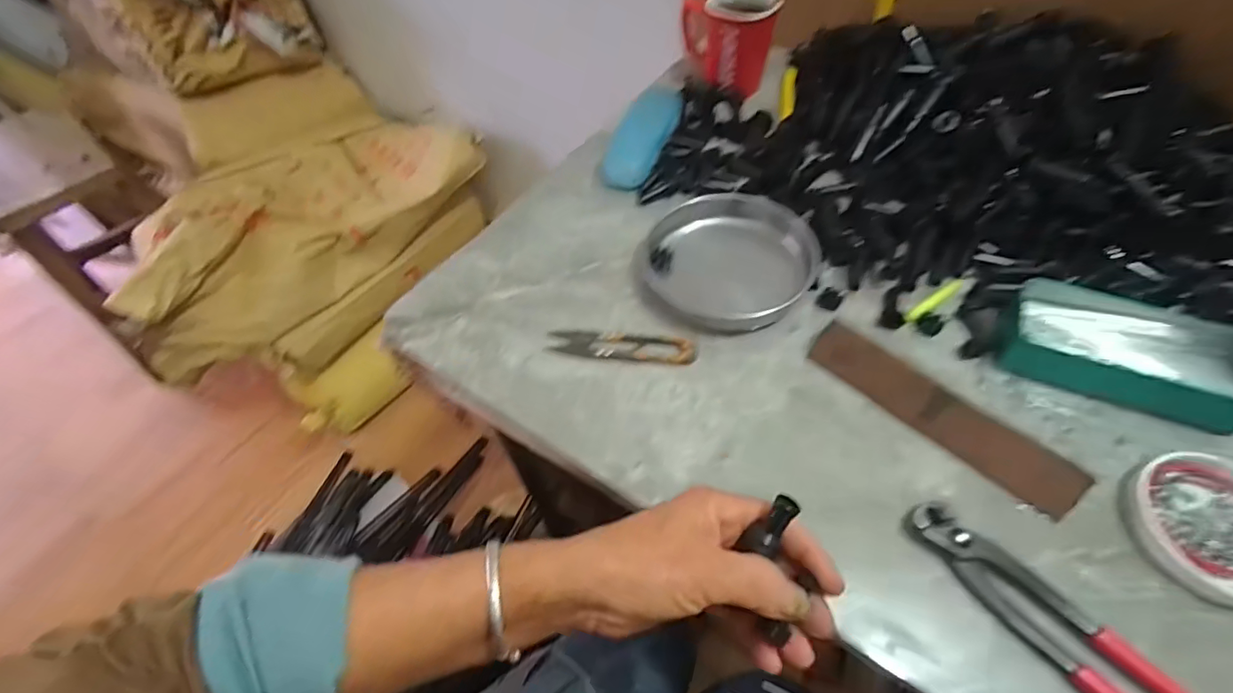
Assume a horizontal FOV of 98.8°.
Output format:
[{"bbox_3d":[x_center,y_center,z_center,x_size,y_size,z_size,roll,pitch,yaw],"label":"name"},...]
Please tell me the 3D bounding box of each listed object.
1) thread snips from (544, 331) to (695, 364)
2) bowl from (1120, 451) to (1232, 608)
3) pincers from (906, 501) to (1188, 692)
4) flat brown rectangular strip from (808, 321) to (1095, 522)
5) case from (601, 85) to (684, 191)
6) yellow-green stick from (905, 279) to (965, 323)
[{"bbox_3d":[0.004,-0.002,0.413,0.114,0.009,0.026,6,55,7],"label":"thread snips"},{"bbox_3d":[0.358,0.107,0.314,0.089,0.019,0.086,-1,55,2],"label":"bowl"},{"bbox_3d":[0.249,0.161,0.280,0.036,0.016,0.197,-37,61,-22],"label":"pincers"},{"bbox_3d":[0.216,0.043,0.359,0.024,0.030,0.177,-38,62,-22],"label":"flat brown rectangular strip"},{"bbox_3d":[0.032,-0.225,0.559,0.052,0.029,0.158,17,57,14],"label":"case"},{"bbox_3d":[0.257,-0.037,0.425,0.069,0.007,0.010,-31,59,-18],"label":"yellow-green stick"}]

